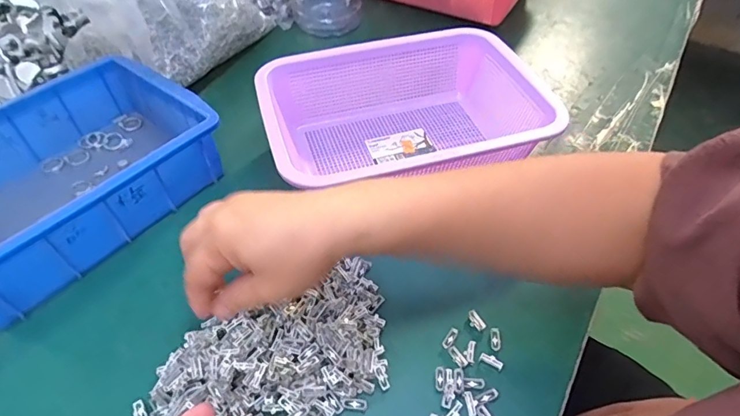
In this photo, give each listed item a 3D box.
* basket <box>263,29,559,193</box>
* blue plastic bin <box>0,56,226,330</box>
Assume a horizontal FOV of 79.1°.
[{"bbox_3d":[0.030,-0.092,0.454,0.259,0.077,0.196,-11,51,-11],"label":"basket"},{"bbox_3d":[-0.276,-0.033,0.406,0.168,0.072,0.233,32,55,23],"label":"blue plastic bin"}]

